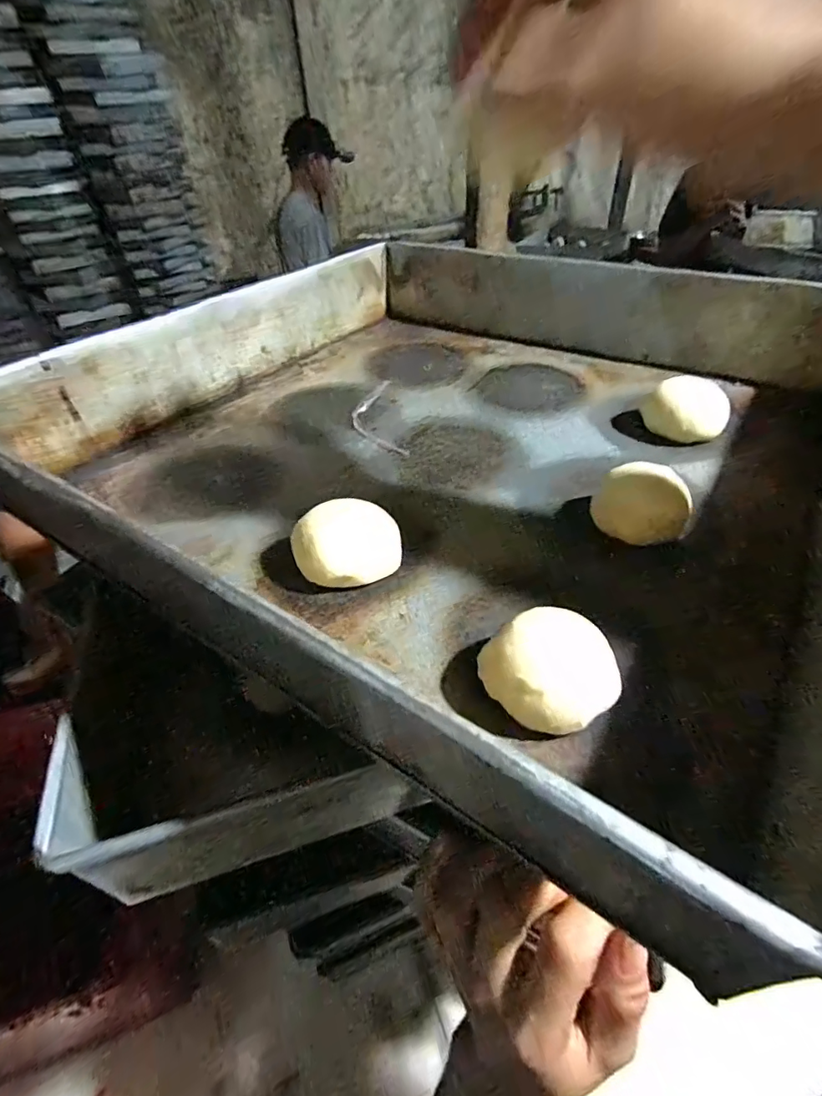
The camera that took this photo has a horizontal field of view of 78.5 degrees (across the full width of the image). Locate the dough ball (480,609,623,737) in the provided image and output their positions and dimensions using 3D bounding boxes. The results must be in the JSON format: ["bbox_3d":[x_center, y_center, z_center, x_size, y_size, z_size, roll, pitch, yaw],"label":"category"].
[{"bbox_3d":[0.054,0.047,0.192,0.048,0.027,0.041,-18,43,-13],"label":"dough ball"}]

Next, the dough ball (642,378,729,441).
[{"bbox_3d":[0.180,-0.089,0.329,0.046,0.032,0.038,23,49,28],"label":"dough ball"}]

